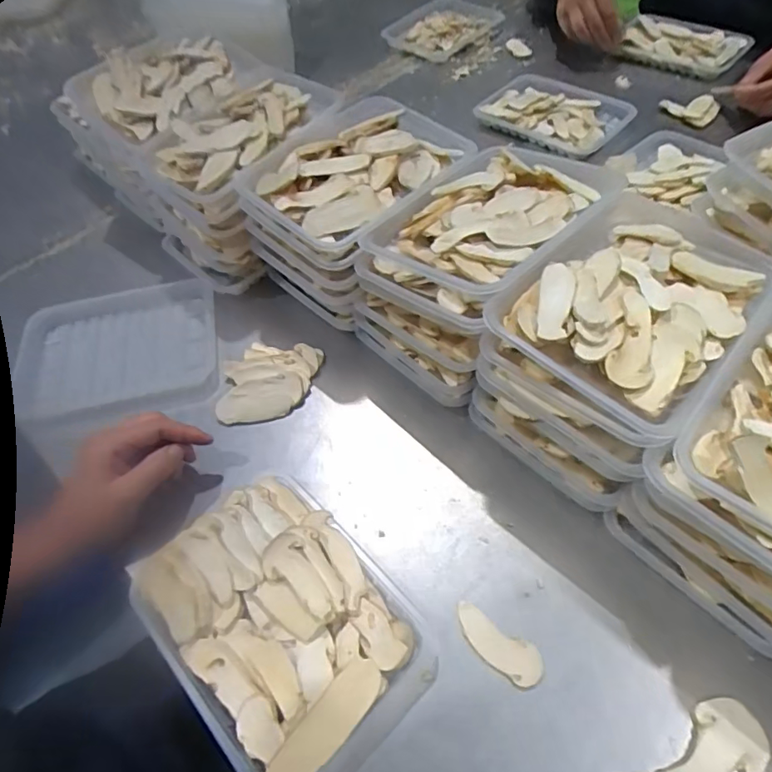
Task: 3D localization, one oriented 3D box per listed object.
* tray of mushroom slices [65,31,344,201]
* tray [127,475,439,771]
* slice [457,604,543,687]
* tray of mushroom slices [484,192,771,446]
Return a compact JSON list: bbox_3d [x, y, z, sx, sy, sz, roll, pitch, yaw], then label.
[{"bbox_3d":[-0.194,-0.295,0.557,0.182,0.051,0.290,-36,59,-24],"label":"tray of mushroom slices"},{"bbox_3d":[-0.069,0.155,0.350,0.132,0.033,0.183,-37,59,-21],"label":"tray"},{"bbox_3d":[0.073,0.171,0.349,0.061,0.004,0.026,26,59,21],"label":"slice"},{"bbox_3d":[0.173,-0.059,0.361,0.132,0.041,0.183,35,63,26],"label":"tray of mushroom slices"}]

